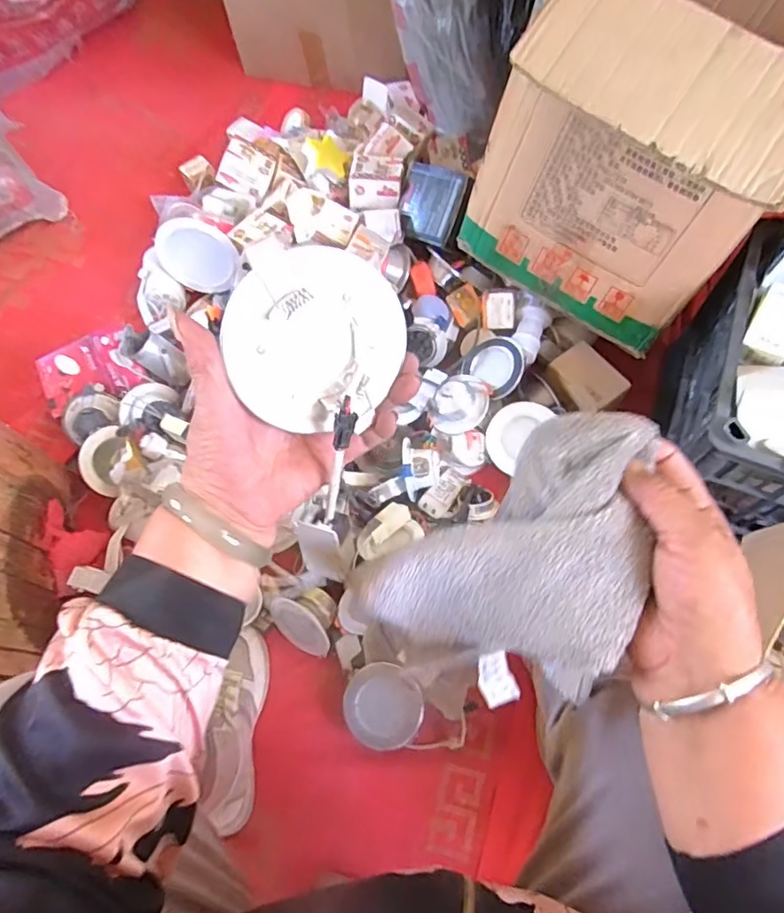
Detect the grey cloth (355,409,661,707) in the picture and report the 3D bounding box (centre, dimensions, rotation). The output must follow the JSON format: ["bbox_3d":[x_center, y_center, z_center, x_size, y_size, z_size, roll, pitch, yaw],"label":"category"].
[{"bbox_3d":[0.066,0.047,0.325,0.136,0.109,0.126,19,69,11],"label":"grey cloth"}]

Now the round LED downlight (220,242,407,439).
[{"bbox_3d":[-0.037,-0.058,0.304,0.095,0.020,0.094,-9,116,-19],"label":"round LED downlight"}]

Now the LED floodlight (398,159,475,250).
[{"bbox_3d":[0.065,-0.402,0.917,0.119,0.025,0.111,28,108,22],"label":"LED floodlight"}]

